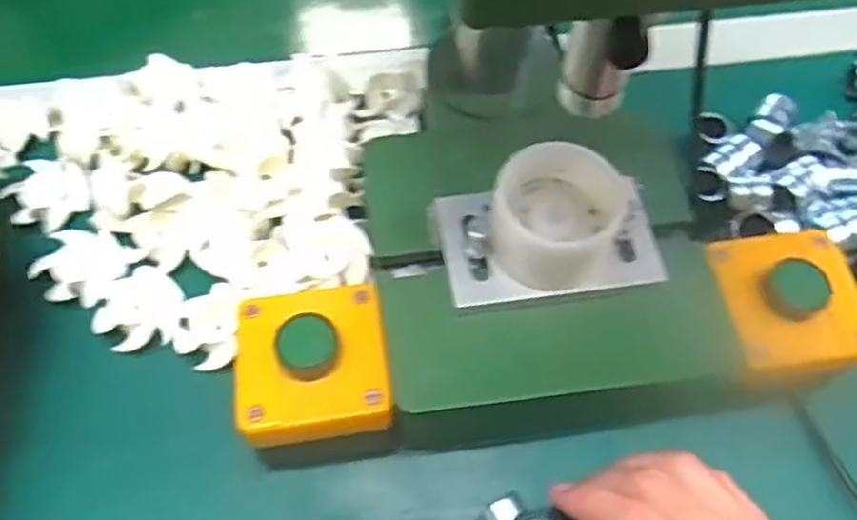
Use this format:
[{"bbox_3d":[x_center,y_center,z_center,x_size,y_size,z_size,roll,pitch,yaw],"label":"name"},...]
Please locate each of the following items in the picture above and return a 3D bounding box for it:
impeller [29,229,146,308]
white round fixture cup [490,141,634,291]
[{"bbox_3d":[-0.190,0.003,0.403,0.049,0.007,0.045,0,60,0],"label":"impeller"},{"bbox_3d":[0.057,-0.019,0.334,0.055,0.038,0.052,0,60,0],"label":"white round fixture cup"}]

